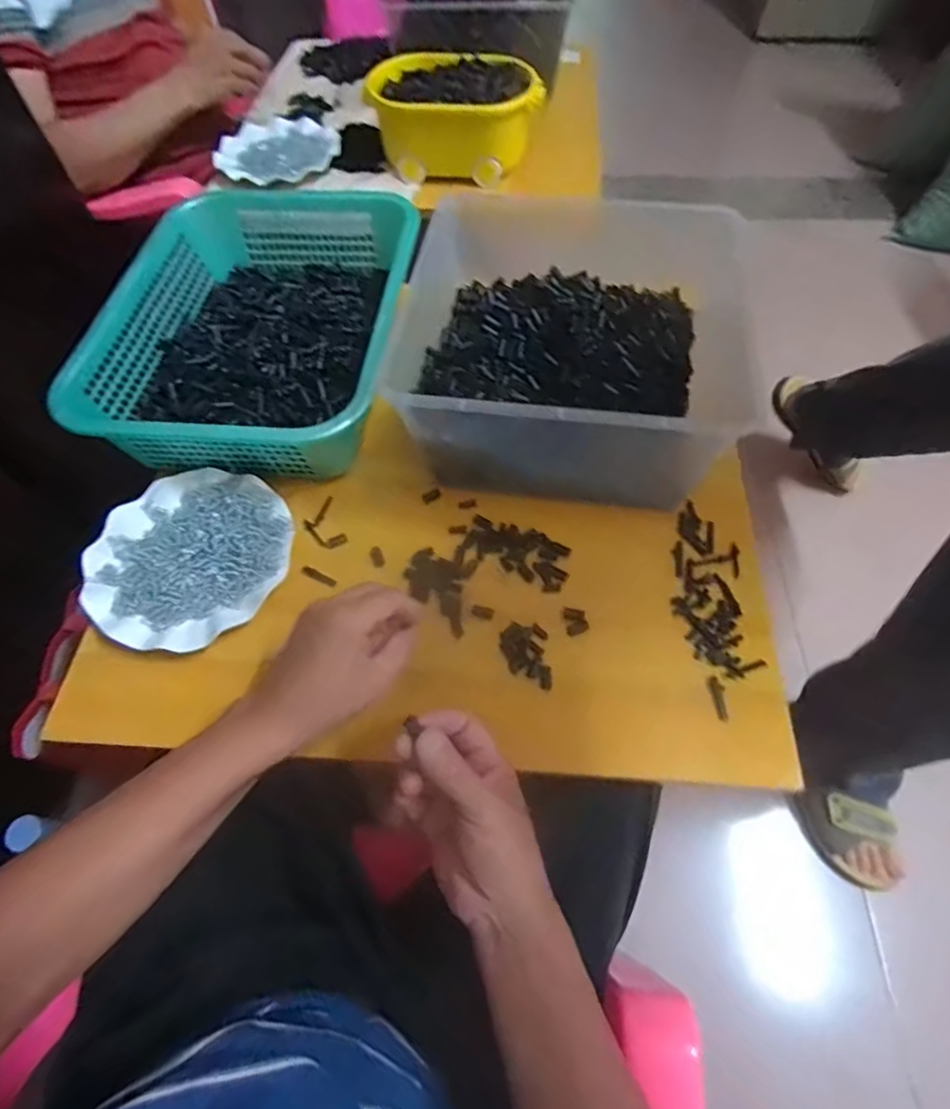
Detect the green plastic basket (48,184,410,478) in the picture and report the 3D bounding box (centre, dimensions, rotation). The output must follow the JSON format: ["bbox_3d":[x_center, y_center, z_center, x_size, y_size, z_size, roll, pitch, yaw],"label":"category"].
[{"bbox_3d":[-0.225,-0.254,0.626,0.288,0.088,0.399,3,59,4],"label":"green plastic basket"}]

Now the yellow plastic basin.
[{"bbox_3d":[-0.030,-0.640,0.849,0.239,0.097,0.154,-7,59,-2],"label":"yellow plastic basin"}]

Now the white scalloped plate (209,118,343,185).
[{"bbox_3d":[-0.313,-0.633,0.917,0.179,0.034,0.182,-1,59,2],"label":"white scalloped plate"}]

